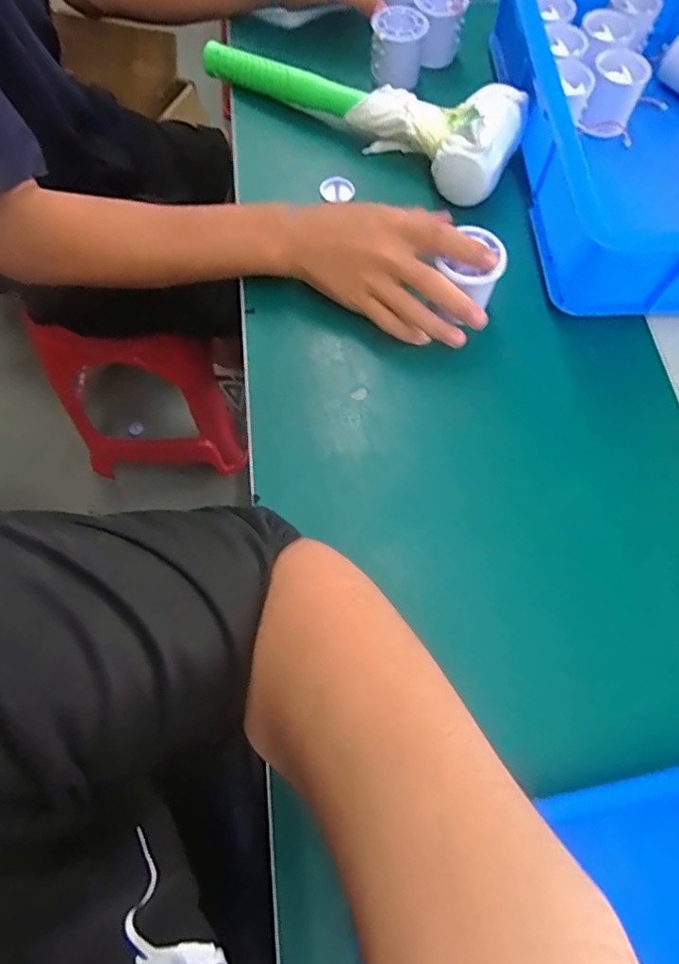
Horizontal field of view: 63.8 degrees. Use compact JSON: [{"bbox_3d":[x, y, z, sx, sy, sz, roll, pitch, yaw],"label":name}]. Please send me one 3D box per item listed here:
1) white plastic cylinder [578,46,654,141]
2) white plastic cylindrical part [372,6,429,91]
[{"bbox_3d":[0.261,-0.370,0.525,0.049,0.057,0.059,26,70,8],"label":"white plastic cylinder"},{"bbox_3d":[0.059,-0.442,0.558,0.055,0.055,0.053,2,69,-1],"label":"white plastic cylindrical part"}]

